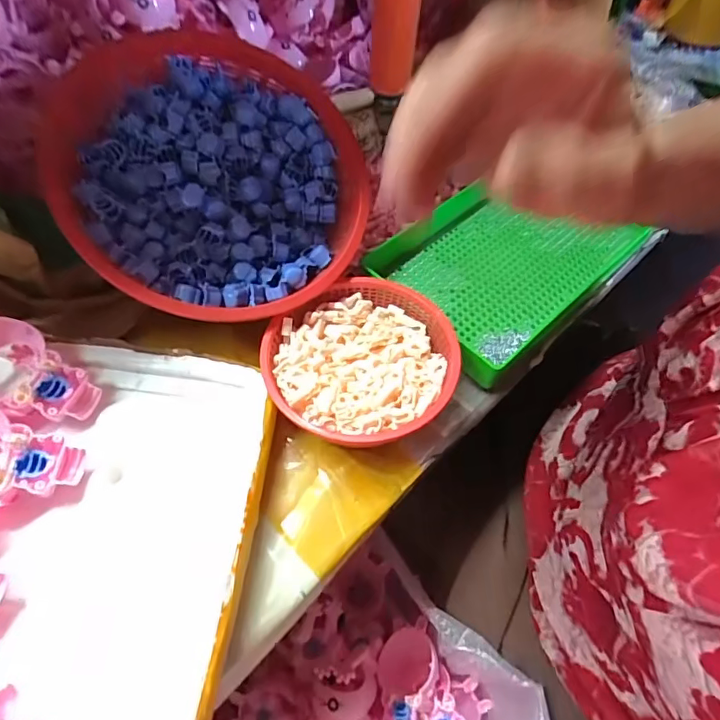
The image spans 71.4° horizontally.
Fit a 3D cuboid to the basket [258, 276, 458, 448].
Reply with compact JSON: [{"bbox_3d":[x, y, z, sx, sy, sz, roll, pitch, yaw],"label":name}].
[{"bbox_3d":[0.001,0.005,0.362,0.132,0.036,0.124,1,56,-1],"label":"basket"}]

